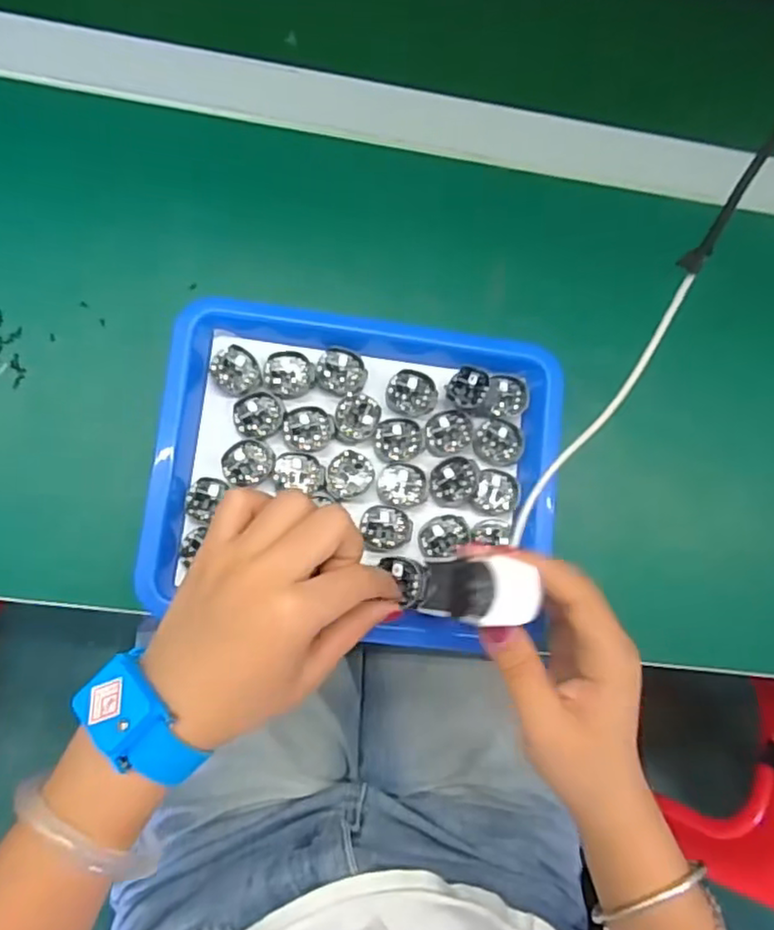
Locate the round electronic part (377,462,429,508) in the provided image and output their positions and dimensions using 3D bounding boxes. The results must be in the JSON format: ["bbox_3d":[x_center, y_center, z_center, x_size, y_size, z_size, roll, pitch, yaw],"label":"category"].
[{"bbox_3d":[0.009,0.011,0.368,0.028,0.004,0.025,-1,81,-6],"label":"round electronic part"}]

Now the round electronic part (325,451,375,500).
[{"bbox_3d":[-0.021,0.006,0.366,0.027,0.004,0.027,1,80,-6],"label":"round electronic part"}]

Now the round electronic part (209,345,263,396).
[{"bbox_3d":[-0.085,-0.052,0.366,0.024,0.004,0.030,-43,92,-9],"label":"round electronic part"}]

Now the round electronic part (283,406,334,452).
[{"bbox_3d":[-0.044,-0.020,0.365,0.027,0.004,0.025,0,85,-8],"label":"round electronic part"}]

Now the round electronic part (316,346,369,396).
[{"bbox_3d":[-0.025,-0.053,0.370,0.028,0.004,0.027,0,81,-6],"label":"round electronic part"}]

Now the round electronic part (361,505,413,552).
[{"bbox_3d":[0.000,0.035,0.365,0.027,0.004,0.025,1,80,-6],"label":"round electronic part"}]

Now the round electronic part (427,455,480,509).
[{"bbox_3d":[0.038,0.009,0.369,0.026,0.006,0.028,1,80,-6],"label":"round electronic part"}]

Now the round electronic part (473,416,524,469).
[{"bbox_3d":[0.065,-0.013,0.378,0.030,0.004,0.028,1,80,-6],"label":"round electronic part"}]

